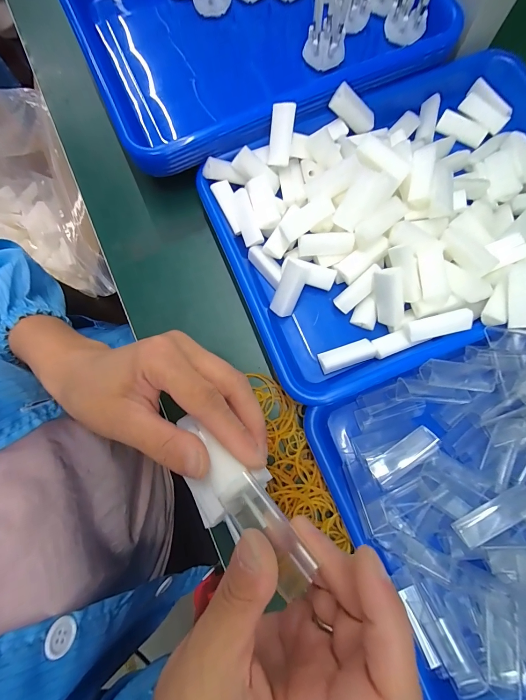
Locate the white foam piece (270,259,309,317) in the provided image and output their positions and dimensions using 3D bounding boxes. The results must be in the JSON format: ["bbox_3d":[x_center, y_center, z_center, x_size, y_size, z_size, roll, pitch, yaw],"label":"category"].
[{"bbox_3d":[0.023,-0.052,0.275,0.020,0.015,0.046,23,117,5],"label":"white foam piece"}]

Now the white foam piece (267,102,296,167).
[{"bbox_3d":[0.016,-0.187,0.282,0.020,0.010,0.046,10,121,3],"label":"white foam piece"}]

